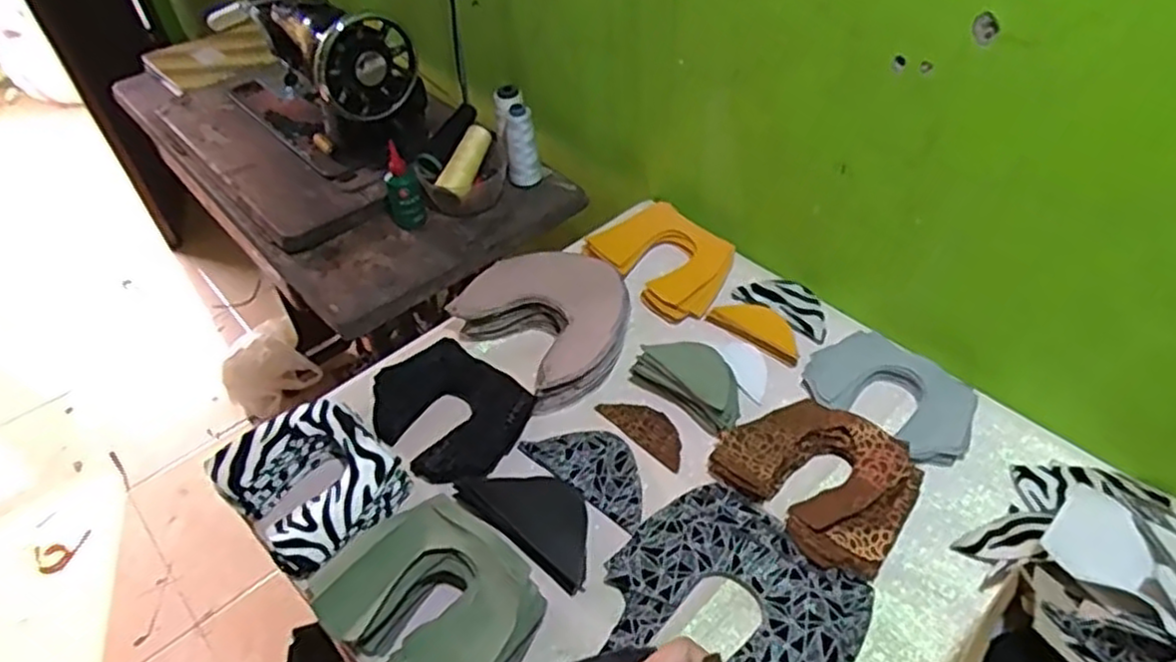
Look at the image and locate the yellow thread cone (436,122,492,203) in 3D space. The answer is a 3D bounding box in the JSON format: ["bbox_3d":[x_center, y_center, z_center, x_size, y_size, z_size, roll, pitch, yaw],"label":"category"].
[{"bbox_3d":[-0.164,-0.230,1.001,0.036,0.036,0.119,14,63,16],"label":"yellow thread cone"}]

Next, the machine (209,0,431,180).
[{"bbox_3d":[-0.423,-0.395,1.103,0.147,0.230,0.406,-35,54,-27],"label":"machine"}]

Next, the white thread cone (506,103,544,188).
[{"bbox_3d":[-0.091,-0.264,1.031,0.046,0.113,0.054,-4,46,-1],"label":"white thread cone"}]

